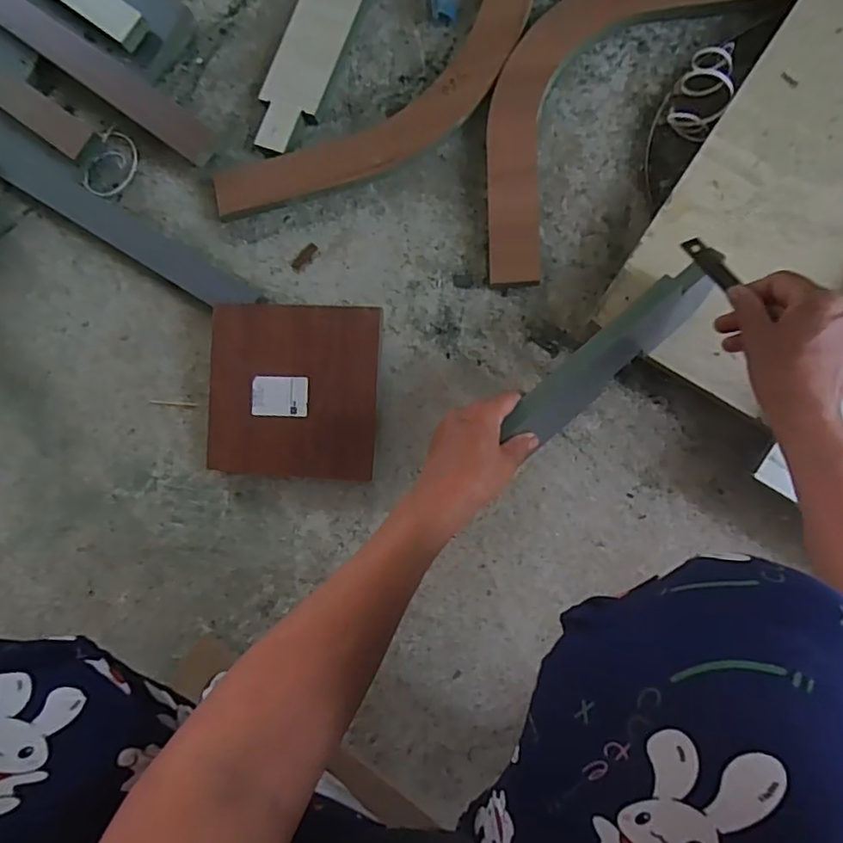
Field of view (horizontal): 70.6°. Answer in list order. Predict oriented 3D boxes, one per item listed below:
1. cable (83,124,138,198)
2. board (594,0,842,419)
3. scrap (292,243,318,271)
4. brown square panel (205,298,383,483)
[{"bbox_3d":[-0.359,-0.296,0.693,0.049,0.011,0.075,35,92,9],"label":"cable"},{"bbox_3d":[0.351,-0.223,0.537,0.186,0.026,0.418,33,92,9],"label":"board"},{"bbox_3d":[-0.128,-0.181,0.653,0.013,0.004,0.034,45,94,8],"label":"scrap"},{"bbox_3d":[-0.133,-0.032,0.620,0.174,0.009,0.176,3,96,3],"label":"brown square panel"}]

